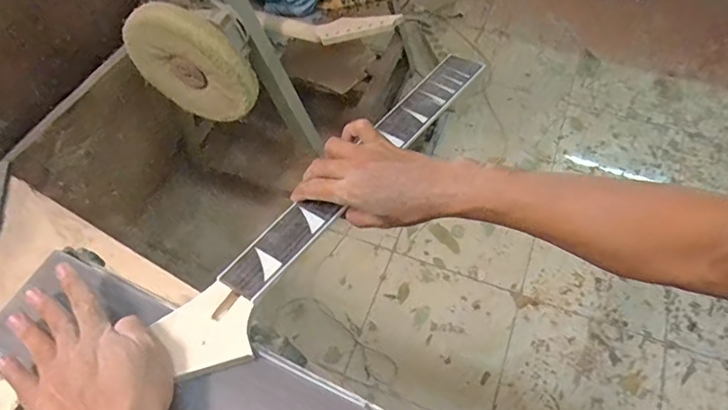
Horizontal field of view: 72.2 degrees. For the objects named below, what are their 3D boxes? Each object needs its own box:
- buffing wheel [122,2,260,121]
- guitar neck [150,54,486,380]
[{"bbox_3d":[-0.336,-0.272,0.962,0.255,0.243,0.041,17,61,13],"label":"buffing wheel"},{"bbox_3d":[0.003,-0.042,0.574,0.073,0.025,0.562,29,52,18],"label":"guitar neck"}]

